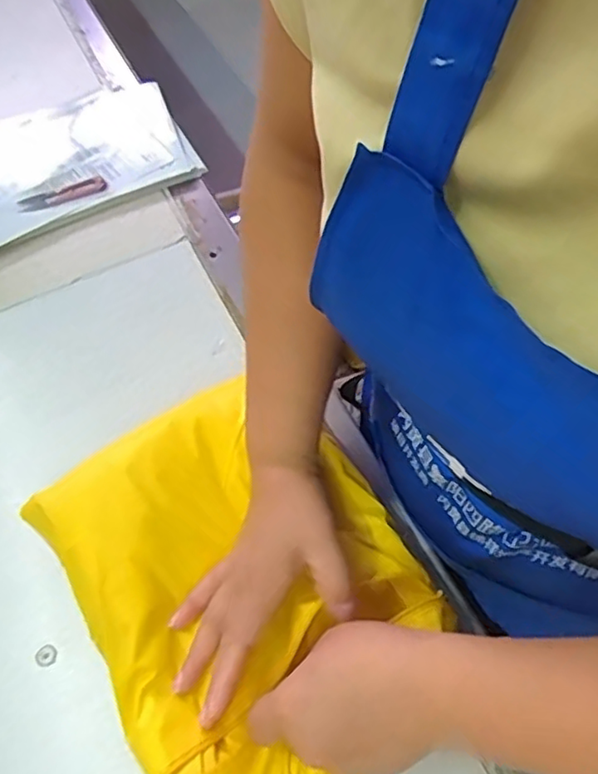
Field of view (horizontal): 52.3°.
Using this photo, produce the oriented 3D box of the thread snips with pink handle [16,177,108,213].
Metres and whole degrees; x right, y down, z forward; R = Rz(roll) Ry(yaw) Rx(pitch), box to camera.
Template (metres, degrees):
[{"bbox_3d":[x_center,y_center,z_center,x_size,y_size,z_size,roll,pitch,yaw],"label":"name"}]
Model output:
[{"bbox_3d":[-0.276,-0.223,0.715,0.101,0.015,0.026,-24,60,-12],"label":"thread snips with pink handle"}]

